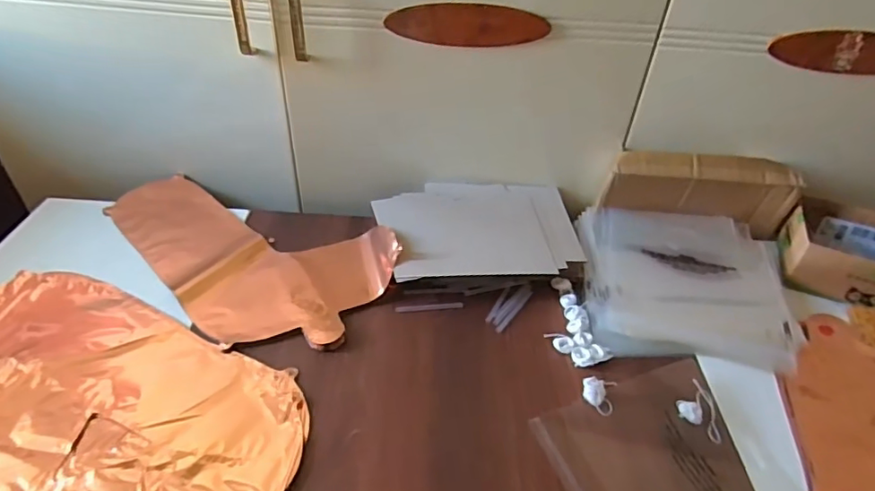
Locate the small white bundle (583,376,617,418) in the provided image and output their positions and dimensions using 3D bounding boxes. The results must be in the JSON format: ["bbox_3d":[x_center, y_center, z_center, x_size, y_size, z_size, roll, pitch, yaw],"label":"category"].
[{"bbox_3d":[0.161,0.149,0.524,0.031,0.021,0.030,3,40,-2],"label":"small white bundle"}]

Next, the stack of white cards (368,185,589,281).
[{"bbox_3d":[0.052,-0.018,0.703,0.254,0.038,0.180,-1,40,-6],"label":"stack of white cards"}]

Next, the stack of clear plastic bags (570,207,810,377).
[{"bbox_3d":[0.305,0.042,0.653,0.249,0.034,0.239,4,40,0],"label":"stack of clear plastic bags"}]

